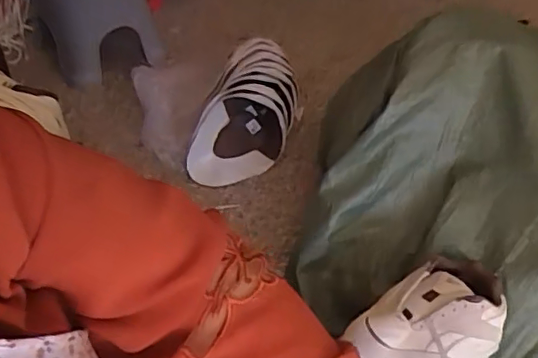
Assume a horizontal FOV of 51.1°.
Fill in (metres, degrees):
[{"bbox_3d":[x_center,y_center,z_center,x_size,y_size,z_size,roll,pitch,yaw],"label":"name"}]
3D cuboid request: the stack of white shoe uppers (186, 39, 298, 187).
[{"bbox_3d":[-0.036,-0.137,1.149,0.172,0.140,0.310,20,48,16],"label":"stack of white shoe uppers"}]

